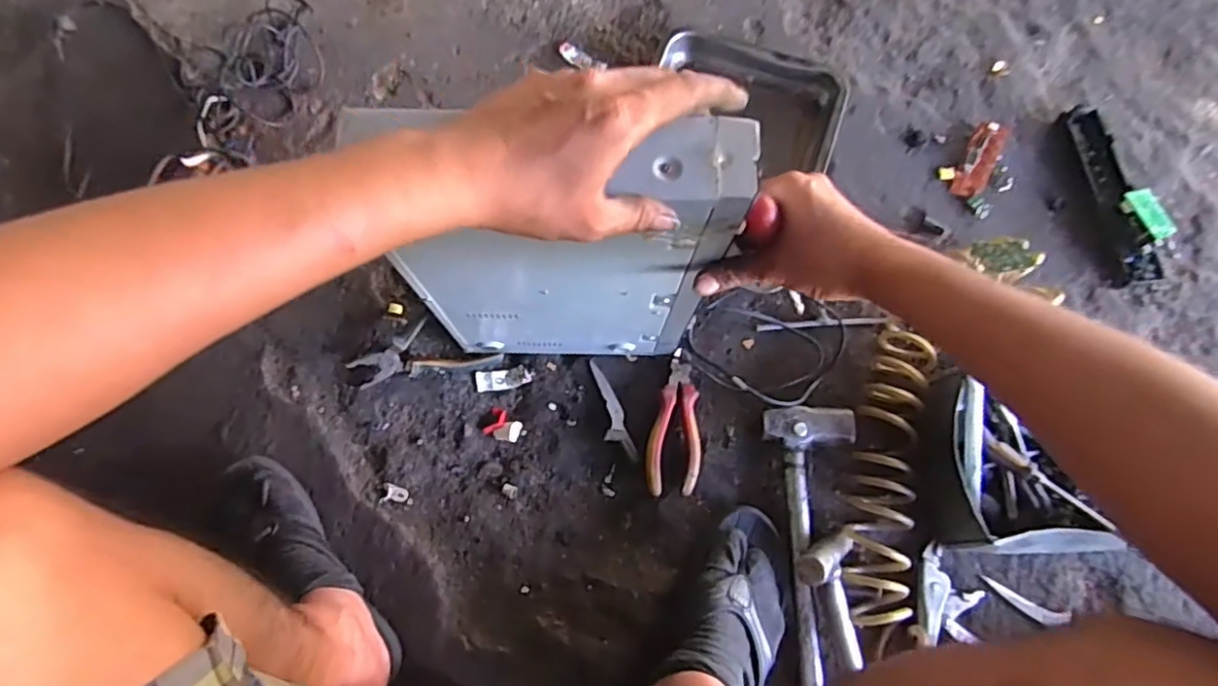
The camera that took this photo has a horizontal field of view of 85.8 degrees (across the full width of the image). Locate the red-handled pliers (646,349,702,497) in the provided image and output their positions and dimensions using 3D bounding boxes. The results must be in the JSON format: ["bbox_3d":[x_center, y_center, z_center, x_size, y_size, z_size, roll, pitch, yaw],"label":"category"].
[{"bbox_3d":[0.081,0.094,0.780,0.062,0.023,0.170,8,75,0],"label":"red-handled pliers"}]

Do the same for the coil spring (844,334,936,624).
[{"bbox_3d":[0.326,0.143,0.759,0.072,0.065,0.347,13,75,1],"label":"coil spring"}]

